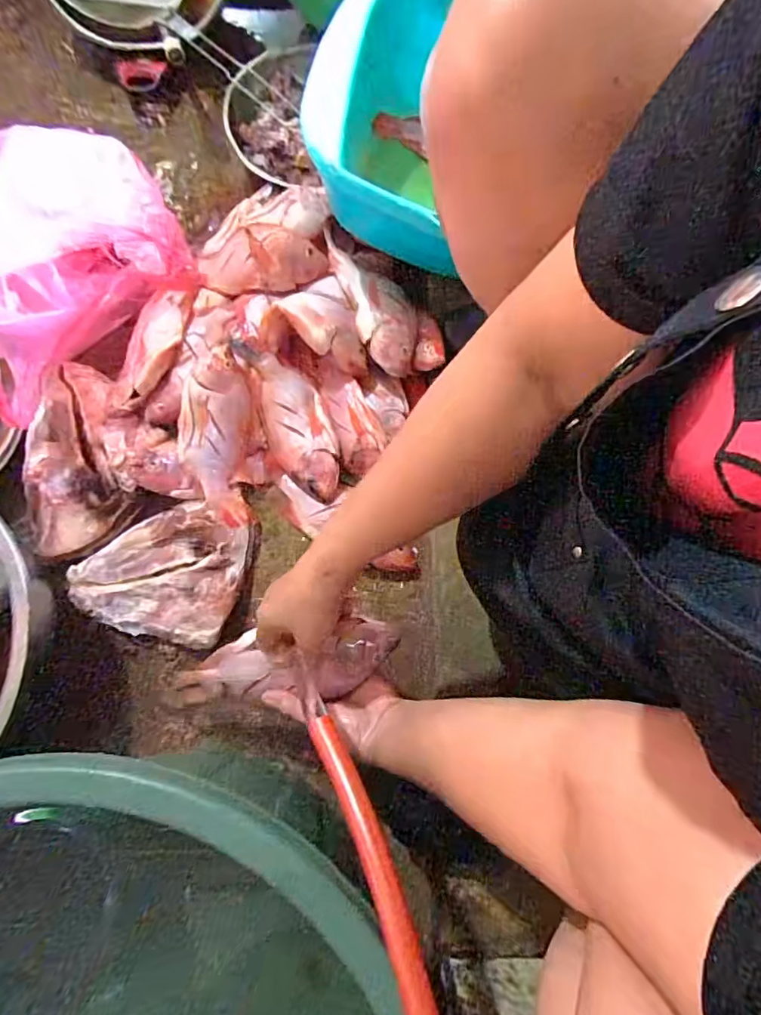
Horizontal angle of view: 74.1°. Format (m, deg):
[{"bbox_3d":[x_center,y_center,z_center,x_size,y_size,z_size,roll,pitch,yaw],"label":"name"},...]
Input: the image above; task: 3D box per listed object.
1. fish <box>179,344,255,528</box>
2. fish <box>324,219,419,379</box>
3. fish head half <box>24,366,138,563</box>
[{"bbox_3d":[-0.192,-0.081,0.594,0.074,0.038,0.202,-1,97,-1],"label":"fish"},{"bbox_3d":[-0.008,-0.265,0.618,0.070,0.035,0.217,-20,78,-5],"label":"fish"},{"bbox_3d":[-0.357,-0.065,0.606,0.105,0.056,0.234,-6,77,-2],"label":"fish head half"}]

